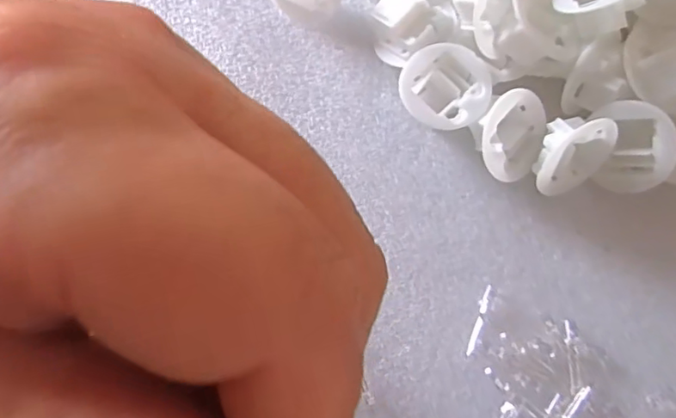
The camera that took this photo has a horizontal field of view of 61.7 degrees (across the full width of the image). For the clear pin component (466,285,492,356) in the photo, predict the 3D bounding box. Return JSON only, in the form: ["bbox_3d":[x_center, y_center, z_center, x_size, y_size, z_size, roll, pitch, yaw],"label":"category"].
[{"bbox_3d":[0.049,0.038,0.195,0.004,0.004,0.026,21,72,4],"label":"clear pin component"}]

